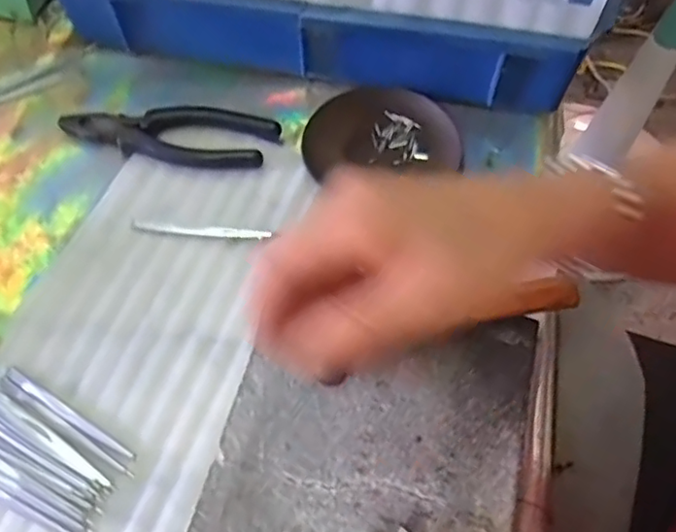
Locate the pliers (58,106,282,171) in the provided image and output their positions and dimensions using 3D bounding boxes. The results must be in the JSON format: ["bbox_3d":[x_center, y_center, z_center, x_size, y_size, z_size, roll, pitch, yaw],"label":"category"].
[{"bbox_3d":[-0.130,-0.099,0.468,0.163,0.015,0.049,5,62,4],"label":"pliers"}]

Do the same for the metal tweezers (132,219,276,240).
[{"bbox_3d":[-0.096,-0.025,0.433,0.098,0.004,0.008,5,62,4],"label":"metal tweezers"}]

